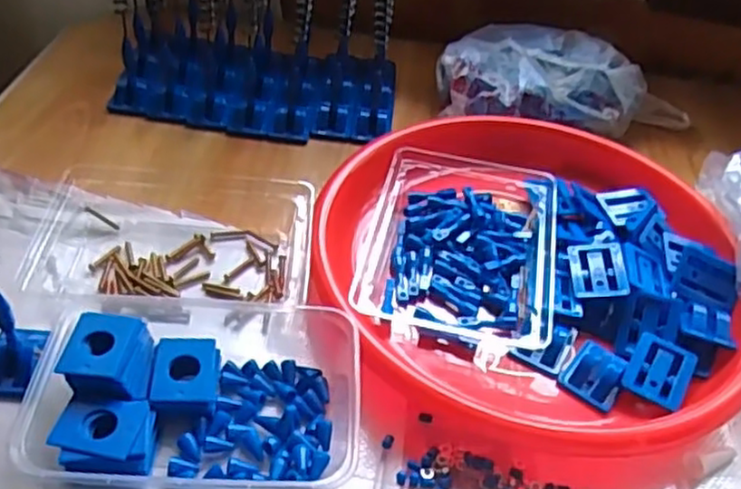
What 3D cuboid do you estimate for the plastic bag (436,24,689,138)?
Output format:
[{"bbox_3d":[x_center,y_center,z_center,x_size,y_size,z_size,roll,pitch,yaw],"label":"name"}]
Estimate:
[{"bbox_3d":[0.174,-0.150,0.646,0.233,0.057,0.114,-3,44,-11],"label":"plastic bag"}]

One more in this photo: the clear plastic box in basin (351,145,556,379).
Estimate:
[{"bbox_3d":[0.065,-0.002,0.494,0.124,0.032,0.172,12,43,5],"label":"clear plastic box in basin"}]

